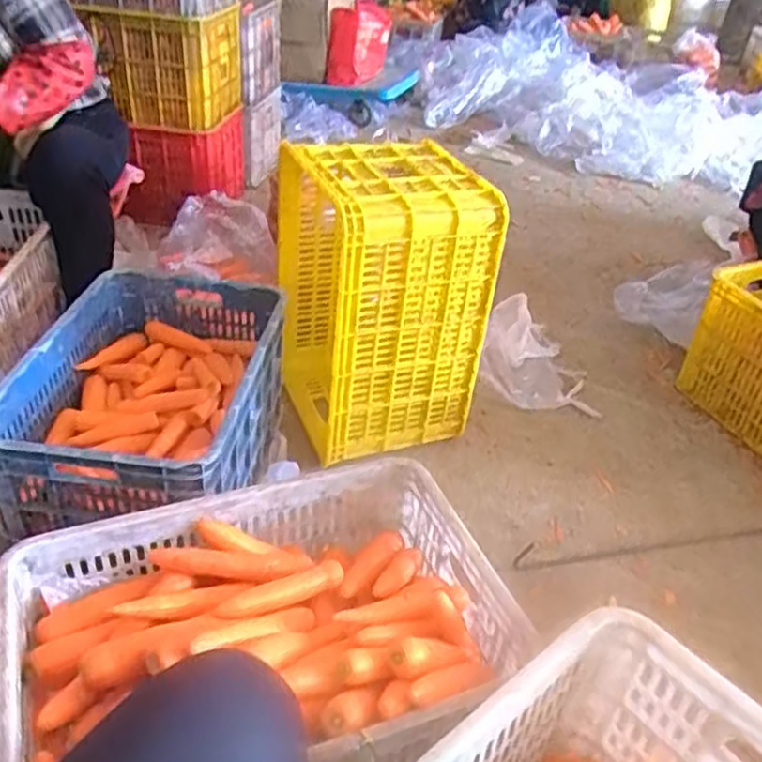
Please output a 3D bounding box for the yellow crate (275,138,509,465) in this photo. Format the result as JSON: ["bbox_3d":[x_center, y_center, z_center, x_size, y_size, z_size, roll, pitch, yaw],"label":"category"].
[{"bbox_3d":[-0.013,-0.168,1.434,0.302,0.526,0.384,-11,38,-21],"label":"yellow crate"}]

